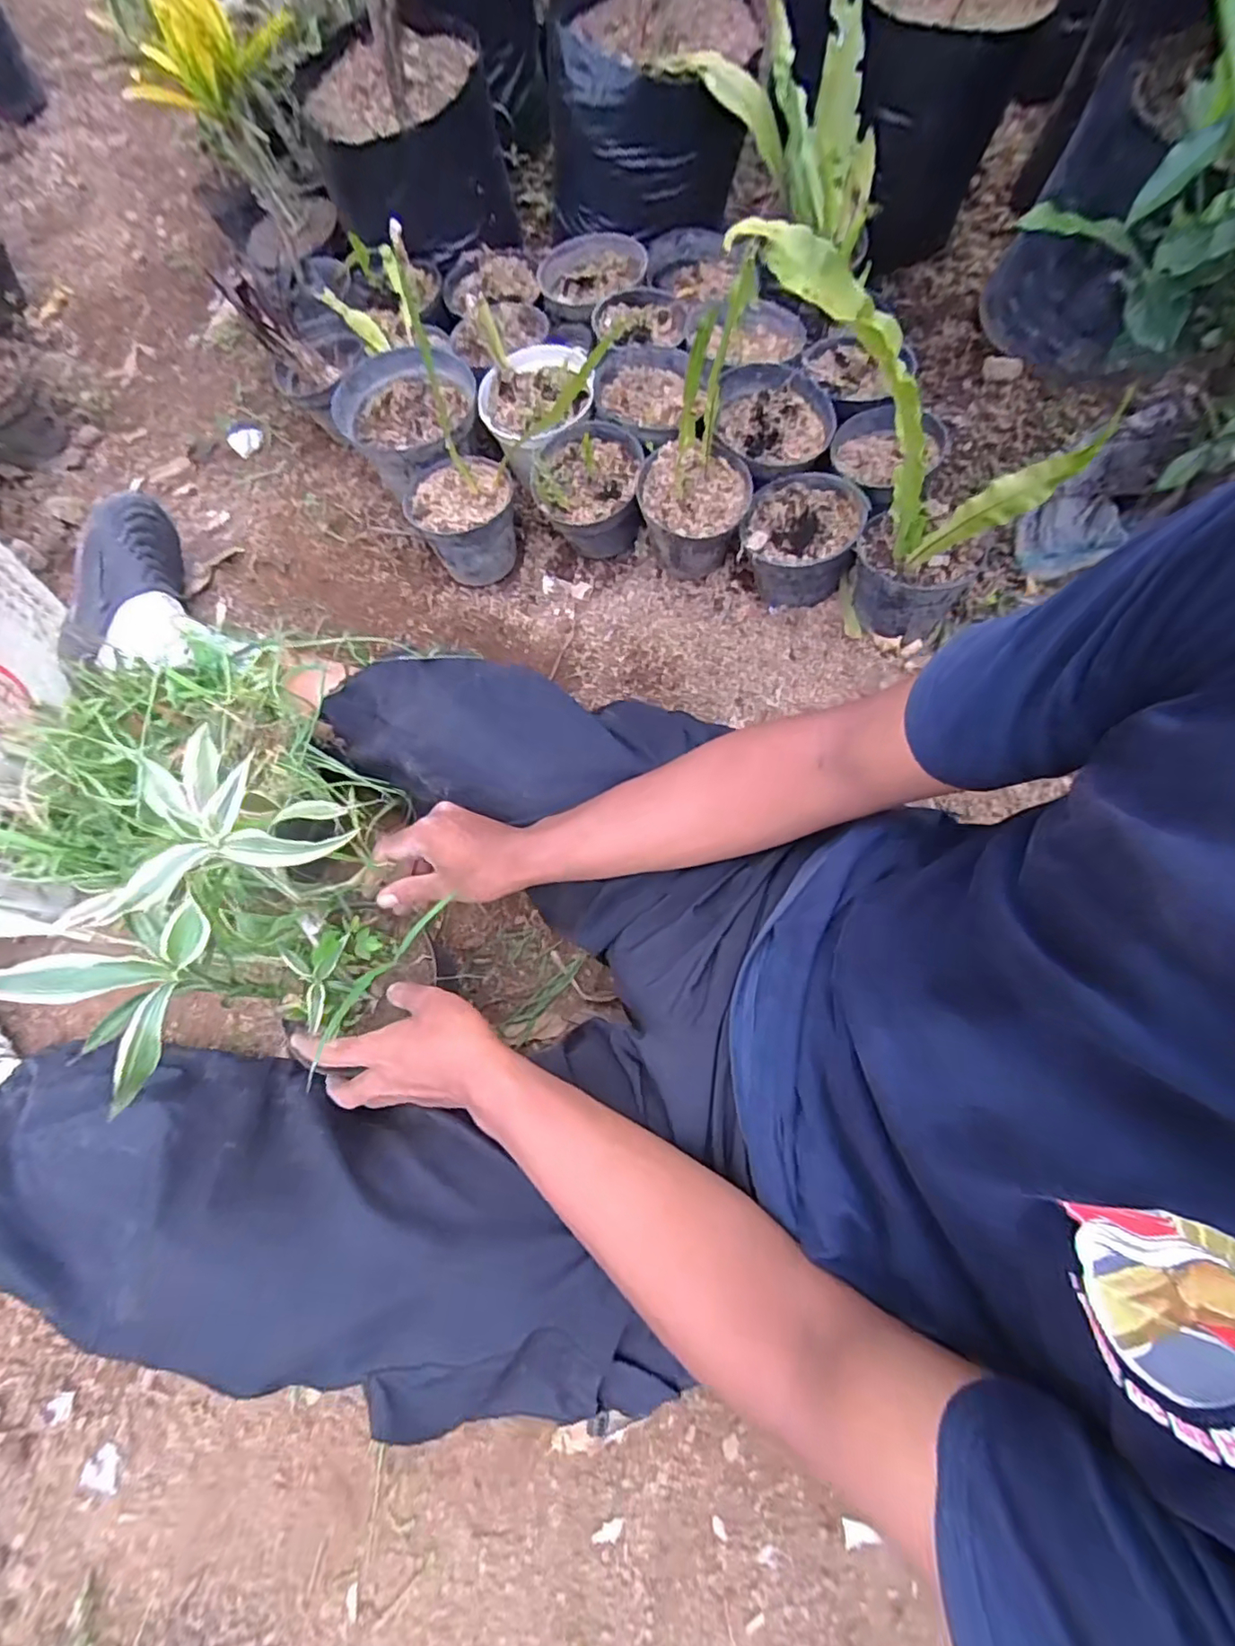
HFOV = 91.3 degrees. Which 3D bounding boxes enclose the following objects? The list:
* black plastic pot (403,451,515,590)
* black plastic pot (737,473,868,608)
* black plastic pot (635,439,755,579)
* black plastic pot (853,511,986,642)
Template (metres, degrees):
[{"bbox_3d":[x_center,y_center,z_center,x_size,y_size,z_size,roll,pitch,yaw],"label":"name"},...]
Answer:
[{"bbox_3d":[-0.188,-0.371,0.751,0.122,0.109,0.123,-1,72,3],"label":"black plastic pot"},{"bbox_3d":[0.211,-0.322,0.702,0.130,0.081,0.138,3,69,8],"label":"black plastic pot"},{"bbox_3d":[0.083,-0.355,0.713,0.123,0.109,0.115,-1,72,3],"label":"black plastic pot"},{"bbox_3d":[0.312,-0.260,0.657,0.121,0.088,0.098,27,74,16],"label":"black plastic pot"}]

